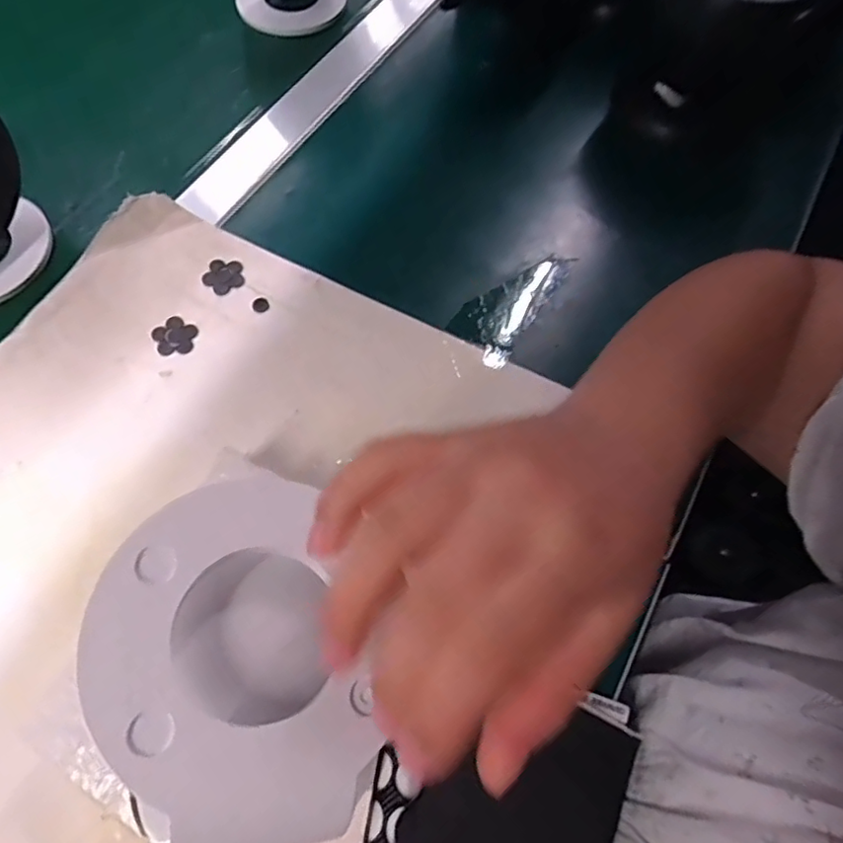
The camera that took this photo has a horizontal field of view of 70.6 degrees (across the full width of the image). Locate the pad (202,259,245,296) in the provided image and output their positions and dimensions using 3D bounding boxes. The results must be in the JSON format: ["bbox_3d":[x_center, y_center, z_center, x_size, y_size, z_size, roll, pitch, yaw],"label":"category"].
[{"bbox_3d":[-0.129,-0.096,0.386,0.026,0.004,0.027,-33,71,-17],"label":"pad"}]

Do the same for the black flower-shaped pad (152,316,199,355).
[{"bbox_3d":[-0.153,-0.053,0.368,0.026,0.004,0.025,-6,66,-7],"label":"black flower-shaped pad"}]

